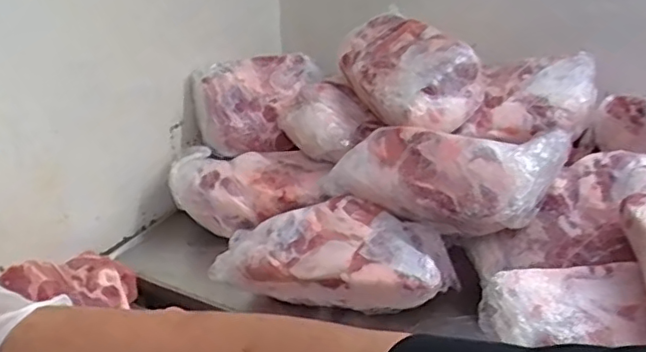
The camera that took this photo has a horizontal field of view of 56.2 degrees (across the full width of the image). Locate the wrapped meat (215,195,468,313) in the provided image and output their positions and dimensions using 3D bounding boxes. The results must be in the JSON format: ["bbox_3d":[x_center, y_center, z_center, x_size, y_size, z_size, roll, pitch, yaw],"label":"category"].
[{"bbox_3d":[0.021,0.141,1.059,0.392,0.142,0.159,5,26,11],"label":"wrapped meat"}]

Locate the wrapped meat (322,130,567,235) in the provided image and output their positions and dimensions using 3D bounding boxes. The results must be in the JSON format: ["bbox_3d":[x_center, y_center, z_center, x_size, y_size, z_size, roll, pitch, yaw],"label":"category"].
[{"bbox_3d":[0.208,-0.011,1.079,0.385,0.129,0.190,13,29,25],"label":"wrapped meat"}]

